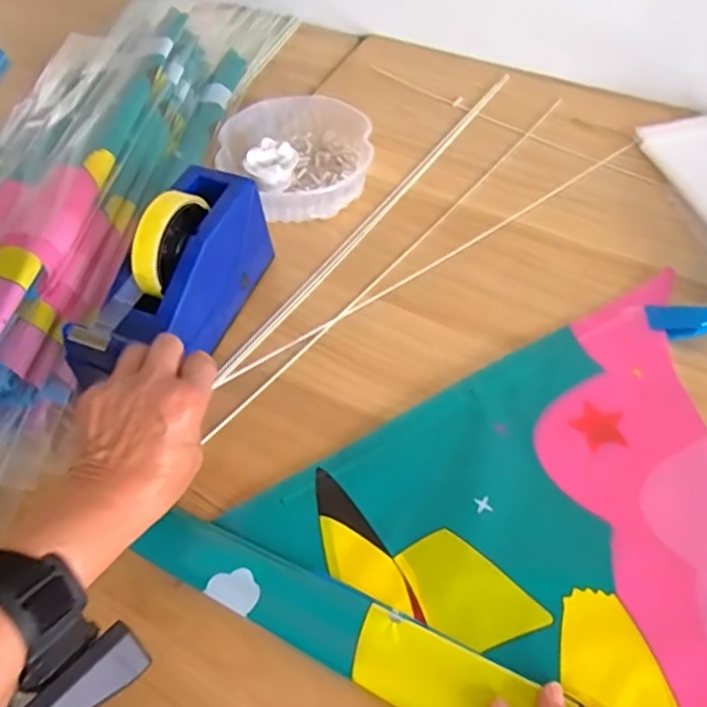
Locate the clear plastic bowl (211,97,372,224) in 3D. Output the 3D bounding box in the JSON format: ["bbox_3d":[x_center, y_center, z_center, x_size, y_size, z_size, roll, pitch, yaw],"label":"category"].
[{"bbox_3d":[-0.059,-0.204,0.661,0.151,0.043,0.158,-5,54,0],"label":"clear plastic bowl"}]

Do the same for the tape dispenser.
[{"bbox_3d":[-0.143,-0.059,0.511,0.062,0.117,0.199,17,57,15],"label":"tape dispenser"}]

